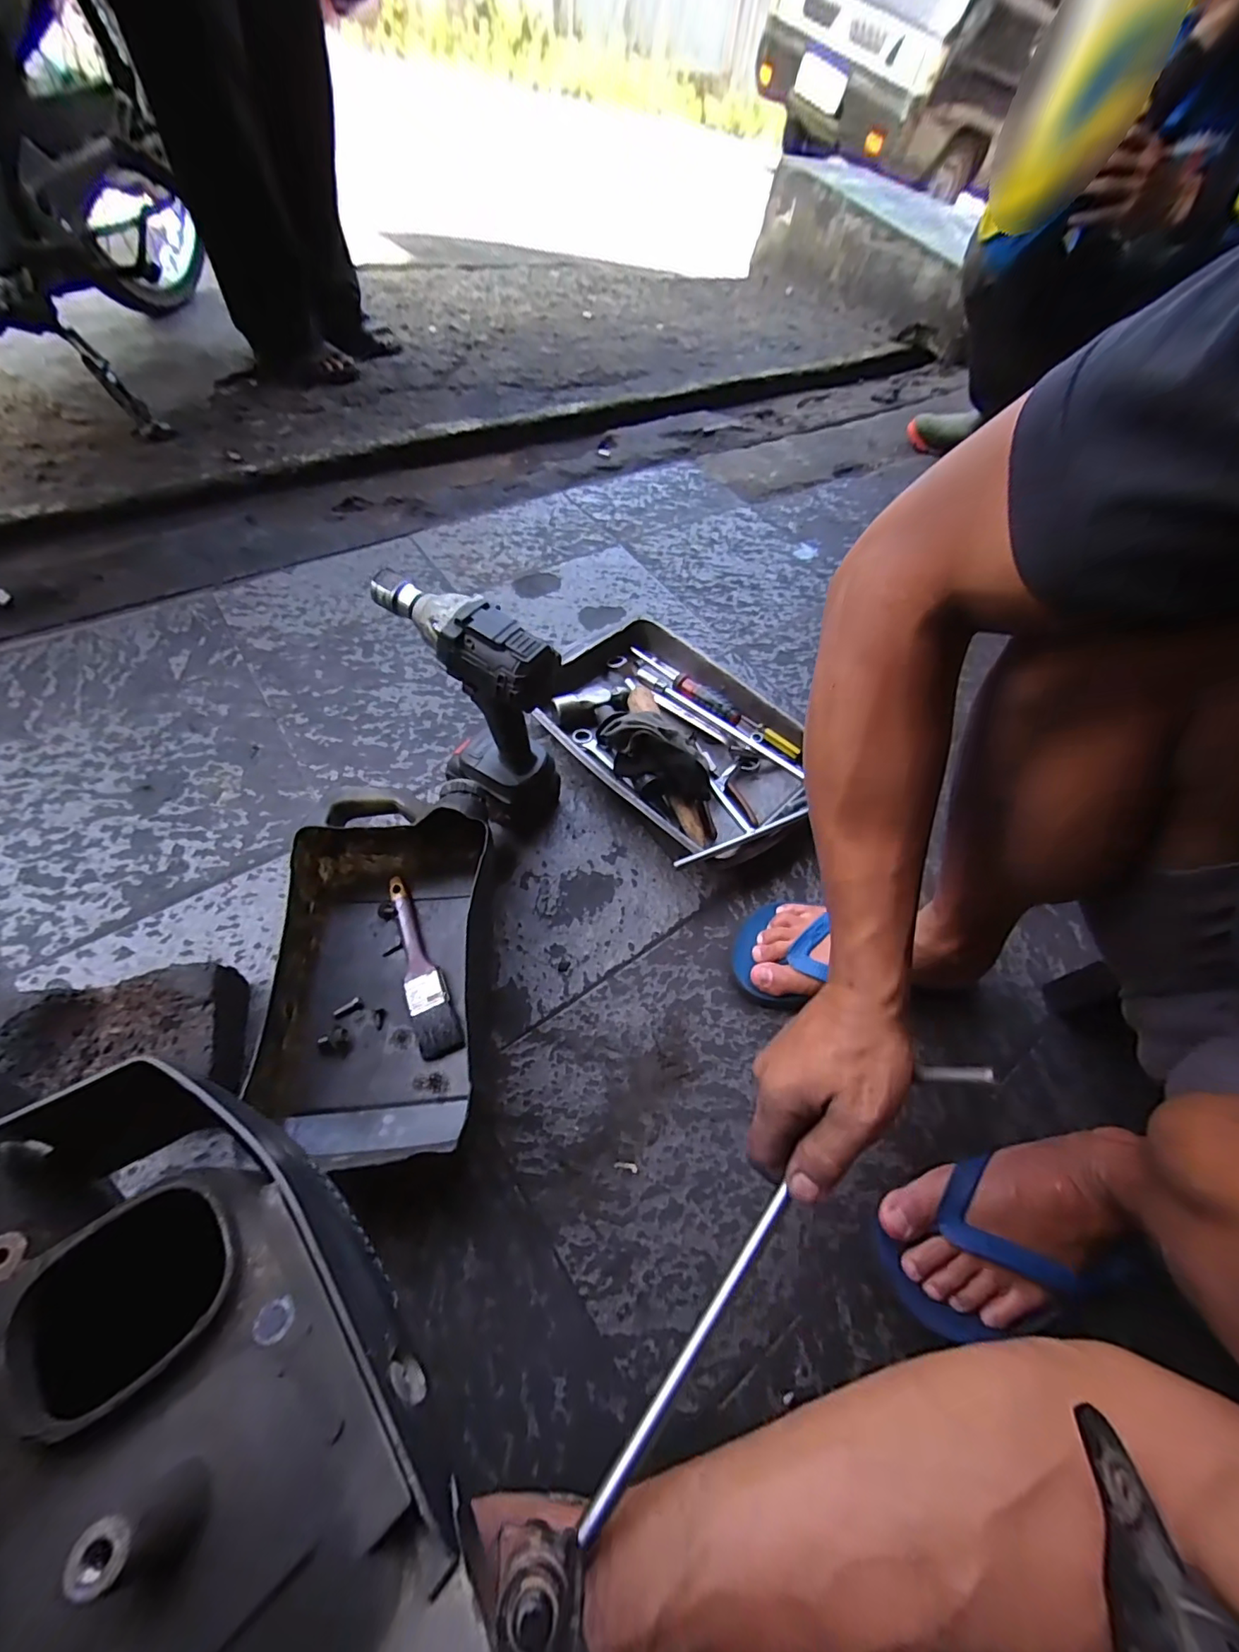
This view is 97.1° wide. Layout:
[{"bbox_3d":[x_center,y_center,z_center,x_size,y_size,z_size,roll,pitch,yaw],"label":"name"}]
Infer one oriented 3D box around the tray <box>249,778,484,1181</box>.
[{"bbox_3d":[-0.211,0.117,0.492,0.179,0.085,0.320,-1,59,-8],"label":"tray"}]

